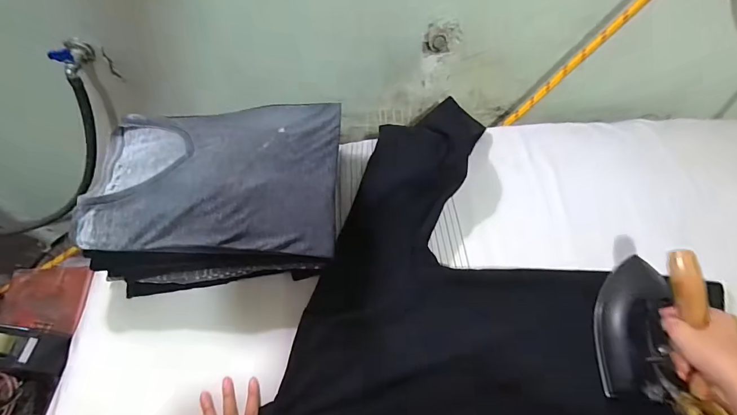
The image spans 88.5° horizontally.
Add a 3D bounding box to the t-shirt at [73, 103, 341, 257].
[{"bbox_3d":[-0.214,-0.051,0.546,0.335,0.063,0.228,-1,56,3],"label":"t-shirt"}]

